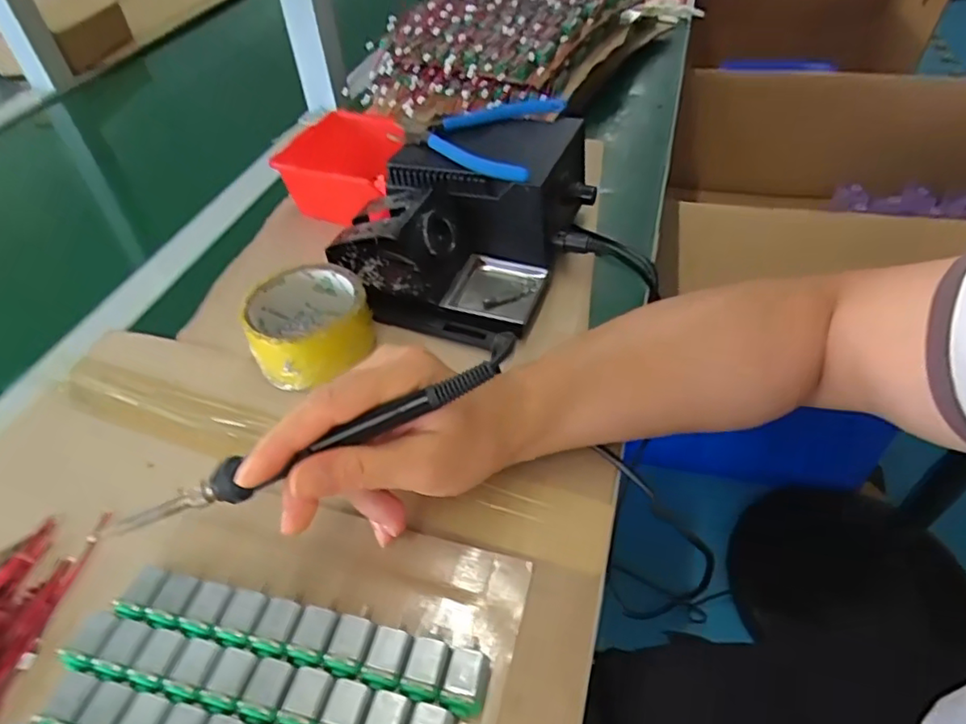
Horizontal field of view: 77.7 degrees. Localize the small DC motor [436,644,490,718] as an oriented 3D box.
[{"bbox_3d":[-0.008,0.152,0.282,0.020,0.017,0.026,10,47,13],"label":"small DC motor"}]

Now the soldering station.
[{"bbox_3d":[-0.007,-0.123,0.491,0.166,0.091,0.207,19,50,20],"label":"soldering station"}]

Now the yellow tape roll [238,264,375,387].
[{"bbox_3d":[-0.123,-0.027,0.434,0.083,0.046,0.092,-15,47,-11],"label":"yellow tape roll"}]

